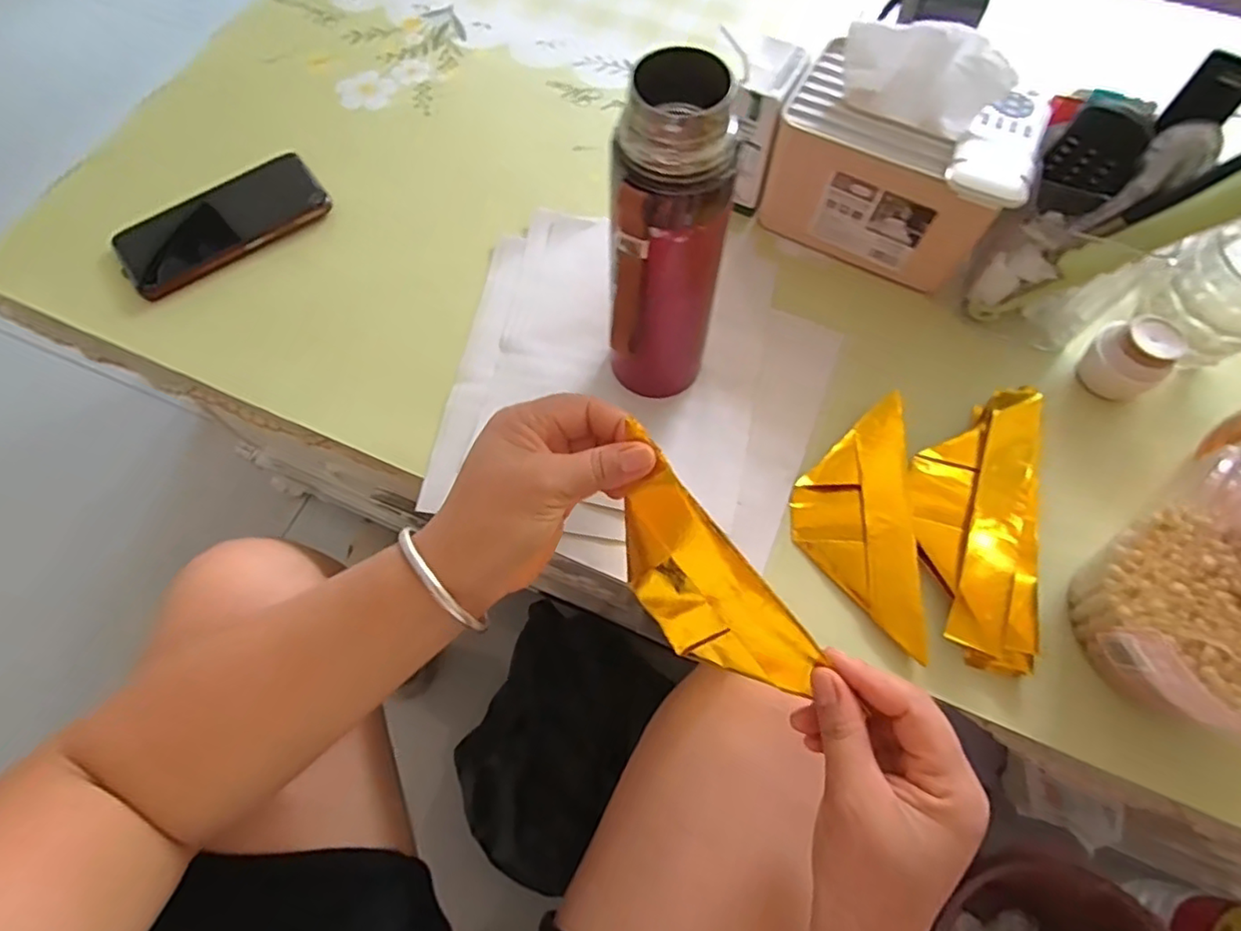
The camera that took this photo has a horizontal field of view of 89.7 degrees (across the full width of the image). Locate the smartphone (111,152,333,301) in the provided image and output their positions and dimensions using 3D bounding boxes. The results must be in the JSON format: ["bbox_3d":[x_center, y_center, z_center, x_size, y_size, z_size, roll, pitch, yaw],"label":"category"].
[{"bbox_3d":[-0.328,-0.198,0.518,0.165,0.018,0.074,-35,72,-14],"label":"smartphone"}]

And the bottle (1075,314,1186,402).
[{"bbox_3d":[0.361,-0.075,0.445,0.047,0.052,0.053,-29,70,-11],"label":"bottle"}]

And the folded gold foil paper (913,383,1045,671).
[{"bbox_3d":[0.233,0.031,0.409,0.079,0.022,0.188,12,68,5],"label":"folded gold foil paper"}]

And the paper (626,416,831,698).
[{"bbox_3d":[0.037,0.059,0.330,0.146,0.071,0.015,55,40,2],"label":"paper"}]

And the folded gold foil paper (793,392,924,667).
[{"bbox_3d":[0.156,0.032,0.413,0.075,0.014,0.166,6,67,2],"label":"folded gold foil paper"}]

